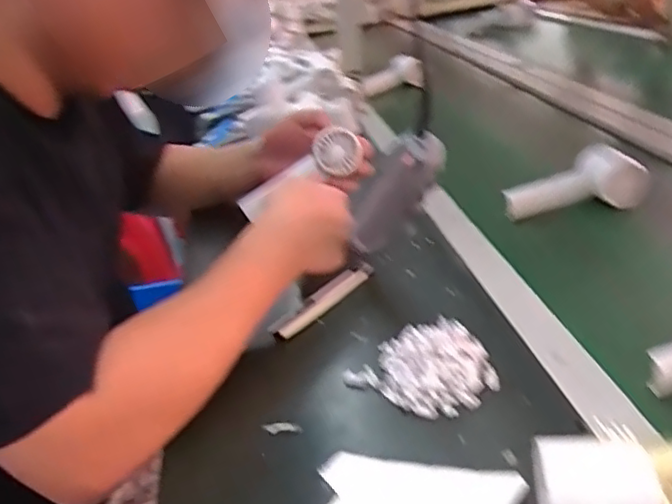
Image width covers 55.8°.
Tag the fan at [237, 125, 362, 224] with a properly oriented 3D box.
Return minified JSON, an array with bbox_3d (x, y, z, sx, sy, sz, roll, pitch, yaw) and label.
[{"bbox_3d":[-0.041,-0.088,0.761,0.162,0.051,0.036,-29,27,5],"label":"fan"}]

